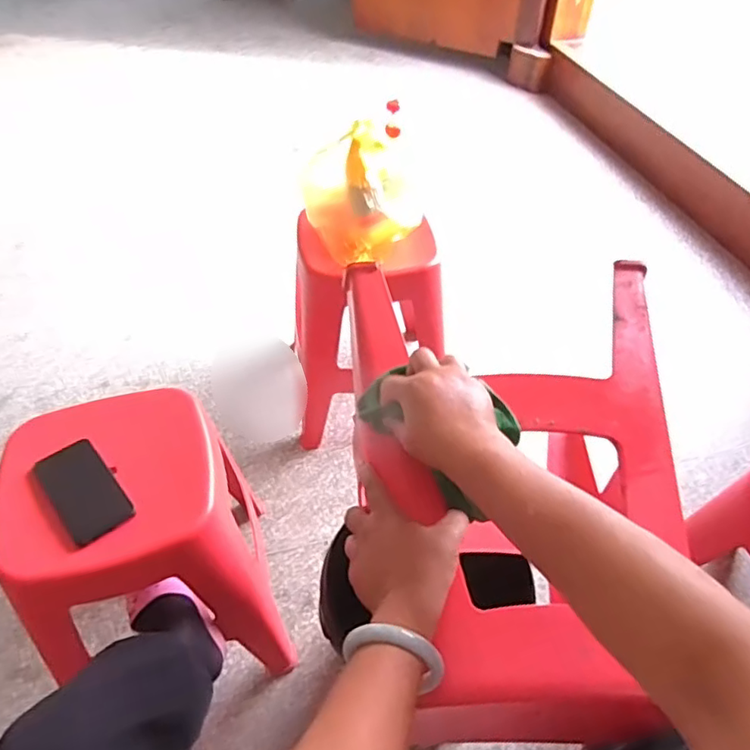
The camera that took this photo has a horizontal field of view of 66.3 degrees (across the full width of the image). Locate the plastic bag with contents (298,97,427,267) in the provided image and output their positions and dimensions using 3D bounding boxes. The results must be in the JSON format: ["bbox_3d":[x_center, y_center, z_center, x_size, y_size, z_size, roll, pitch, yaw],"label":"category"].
[{"bbox_3d":[-0.023,-0.347,1.065,0.166,0.238,0.158,-29,53,-25],"label":"plastic bag with contents"}]

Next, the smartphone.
[{"bbox_3d":[-0.389,0.153,0.768,0.076,0.009,0.153,-32,55,-28],"label":"smartphone"}]

